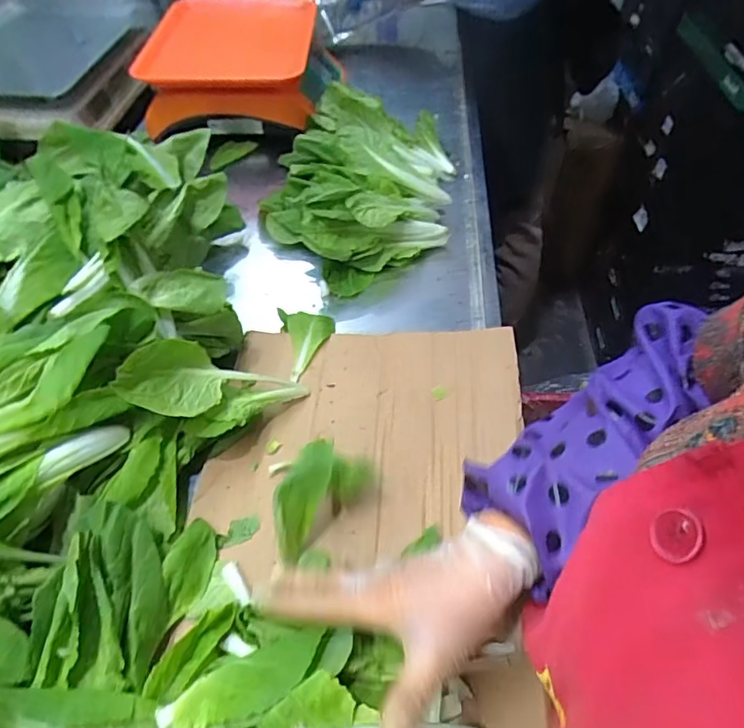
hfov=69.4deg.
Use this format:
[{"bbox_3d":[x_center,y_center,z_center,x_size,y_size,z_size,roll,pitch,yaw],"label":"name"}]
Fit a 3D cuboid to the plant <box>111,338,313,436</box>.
[{"bbox_3d":[-0.135,0.025,0.469,0.170,0.044,0.068,14,39,-42],"label":"plant"}]

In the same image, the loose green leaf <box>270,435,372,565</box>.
[{"bbox_3d":[-0.044,0.104,0.426,0.042,0.074,0.095,36,59,24],"label":"loose green leaf"}]

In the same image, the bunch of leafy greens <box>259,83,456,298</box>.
[{"bbox_3d":[-0.015,-0.244,0.696,0.236,0.096,0.344,7,51,4],"label":"bunch of leafy greens"}]

